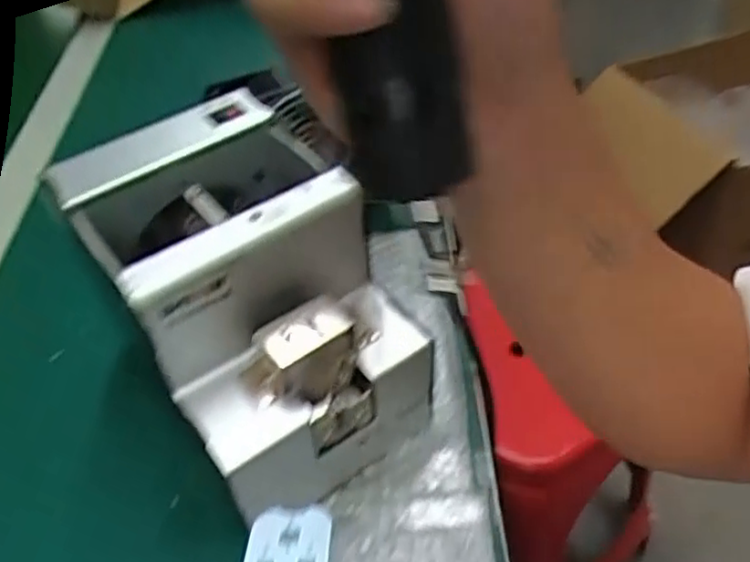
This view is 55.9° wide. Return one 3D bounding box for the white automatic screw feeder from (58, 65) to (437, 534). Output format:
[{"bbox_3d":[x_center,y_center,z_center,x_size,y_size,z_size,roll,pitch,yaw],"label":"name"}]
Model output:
[{"bbox_3d":[-0.072,0.018,0.388,0.119,0.149,0.179,-31,50,-22],"label":"white automatic screw feeder"}]

